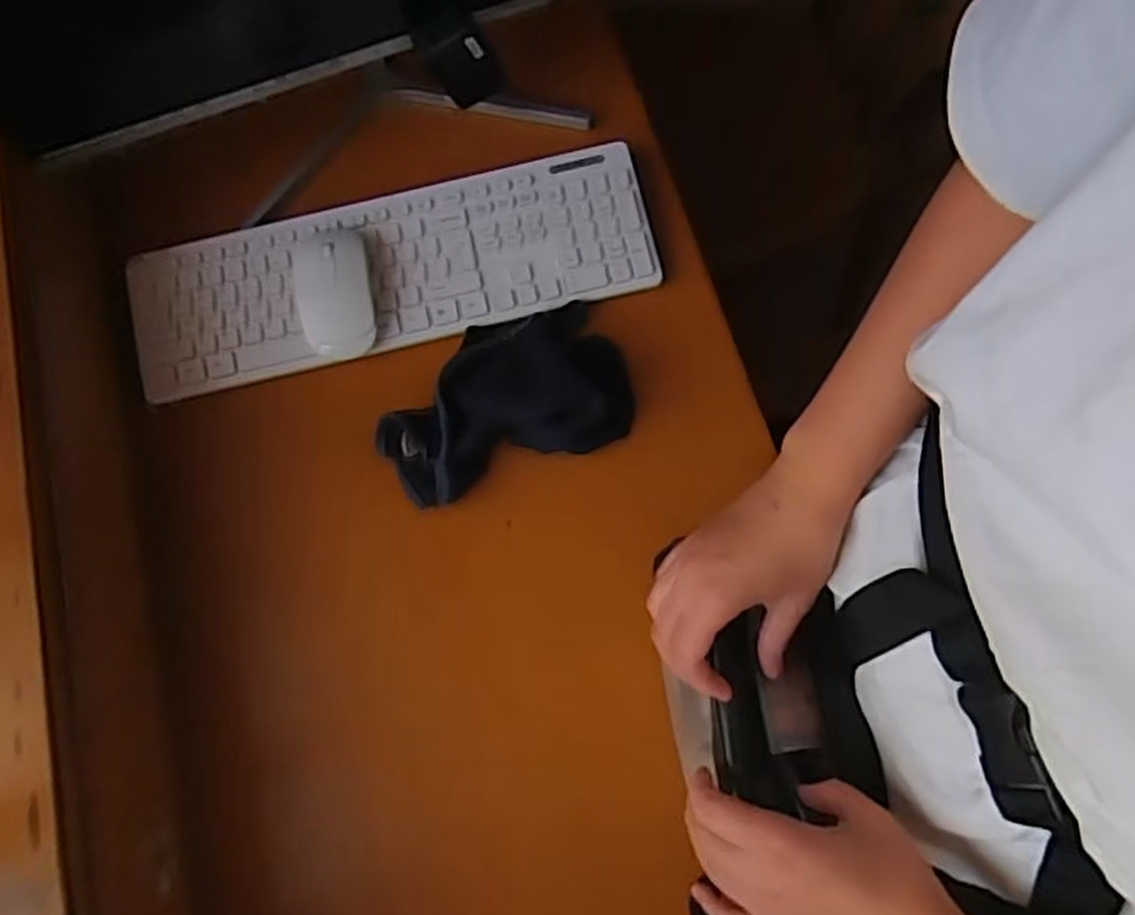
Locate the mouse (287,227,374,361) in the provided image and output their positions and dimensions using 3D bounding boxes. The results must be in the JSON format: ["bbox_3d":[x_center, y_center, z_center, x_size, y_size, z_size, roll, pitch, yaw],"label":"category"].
[{"bbox_3d":[-0.190,-0.137,0.631,0.063,0.028,0.102,-12,74,-1],"label":"mouse"}]

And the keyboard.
[{"bbox_3d":[-0.150,-0.159,0.659,0.438,0.023,0.130,-14,74,-2],"label":"keyboard"}]

